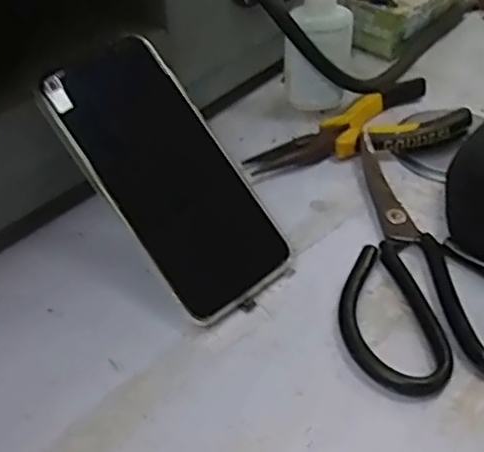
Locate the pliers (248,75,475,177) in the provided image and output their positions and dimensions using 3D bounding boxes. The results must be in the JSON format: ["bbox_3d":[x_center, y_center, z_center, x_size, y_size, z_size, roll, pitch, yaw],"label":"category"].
[{"bbox_3d":[0.077,-0.068,0.450,0.150,0.021,0.069,-15,45,-14],"label":"pliers"}]

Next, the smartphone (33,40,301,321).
[{"bbox_3d":[-0.040,-0.029,0.363,0.079,0.010,0.162,-34,88,-30],"label":"smartphone"}]

